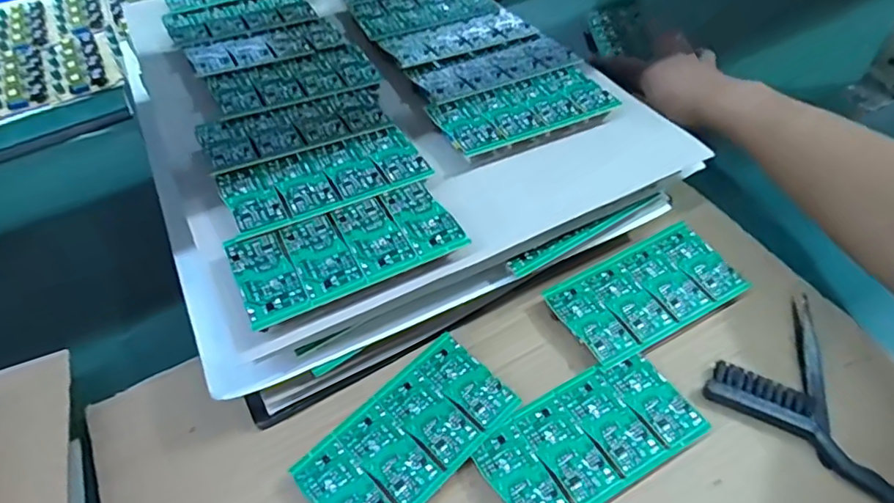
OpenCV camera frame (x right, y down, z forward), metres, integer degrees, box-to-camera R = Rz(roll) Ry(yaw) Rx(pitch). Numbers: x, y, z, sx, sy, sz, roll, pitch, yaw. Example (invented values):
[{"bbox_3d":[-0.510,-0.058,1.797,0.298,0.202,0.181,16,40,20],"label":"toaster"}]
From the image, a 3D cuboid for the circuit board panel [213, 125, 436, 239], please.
[{"bbox_3d":[-0.084,-0.055,0.382,0.132,0.011,0.064,-23,53,-13],"label":"circuit board panel"}]

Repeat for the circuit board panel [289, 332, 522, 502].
[{"bbox_3d":[-0.025,0.117,0.358,0.133,0.004,0.072,-39,60,-23],"label":"circuit board panel"}]

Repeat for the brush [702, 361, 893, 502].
[{"bbox_3d":[0.246,0.124,0.346,0.167,0.015,0.033,34,64,24],"label":"brush"}]

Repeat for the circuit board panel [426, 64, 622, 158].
[{"bbox_3d":[0.060,-0.111,0.435,0.135,0.016,0.063,-22,53,-12],"label":"circuit board panel"}]

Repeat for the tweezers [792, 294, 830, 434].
[{"bbox_3d":[0.249,0.071,0.381,0.010,0.006,0.102,10,57,10],"label":"tweezers"}]

